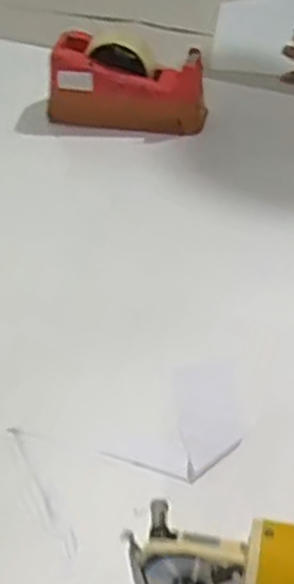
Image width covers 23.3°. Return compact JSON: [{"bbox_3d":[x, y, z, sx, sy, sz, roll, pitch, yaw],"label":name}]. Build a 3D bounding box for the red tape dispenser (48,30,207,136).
[{"bbox_3d":[-0.027,-0.255,0.891,0.199,0.103,0.062,7,49,10],"label":"red tape dispenser"}]

